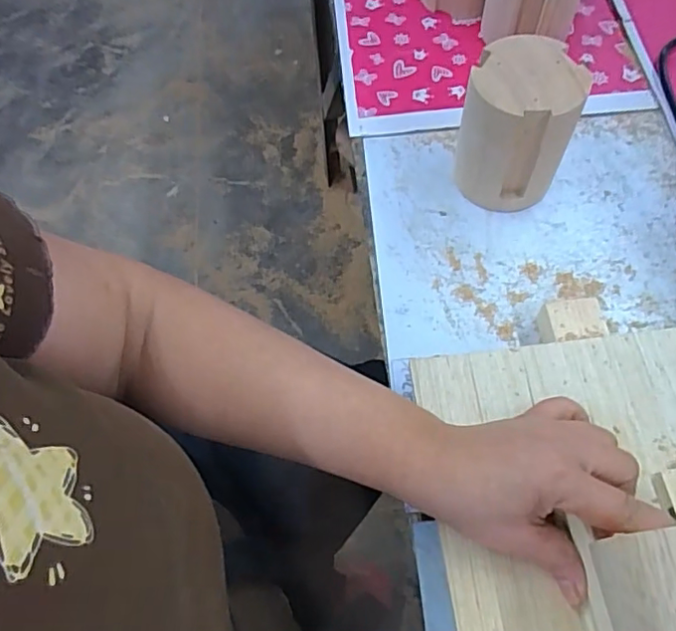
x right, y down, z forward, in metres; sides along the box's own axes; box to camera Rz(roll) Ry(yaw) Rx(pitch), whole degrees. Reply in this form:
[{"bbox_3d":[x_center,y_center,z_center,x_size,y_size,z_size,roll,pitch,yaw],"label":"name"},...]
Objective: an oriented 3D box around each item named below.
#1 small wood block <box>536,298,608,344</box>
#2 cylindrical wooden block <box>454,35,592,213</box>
[{"bbox_3d":[0.159,0.008,0.394,0.041,0.030,0.032,-5,62,1],"label":"small wood block"},{"bbox_3d":[0.132,-0.137,0.425,0.074,0.103,0.072,-2,62,3],"label":"cylindrical wooden block"}]

